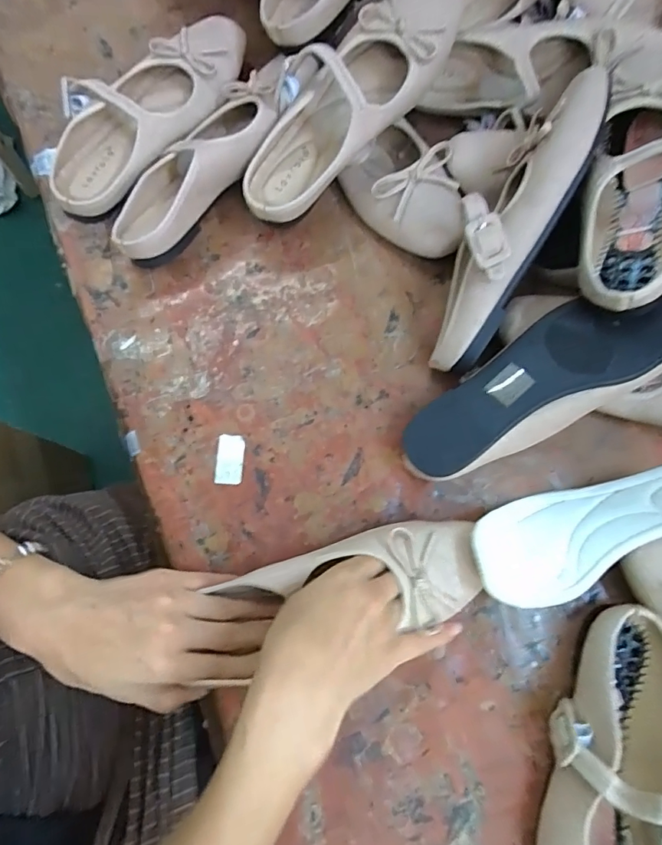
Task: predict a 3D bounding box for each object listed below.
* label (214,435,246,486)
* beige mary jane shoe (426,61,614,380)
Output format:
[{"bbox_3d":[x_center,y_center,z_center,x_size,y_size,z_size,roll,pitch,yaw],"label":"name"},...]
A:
[{"bbox_3d":[-0.084,0.031,0.396,0.022,0.004,0.040,3,76,0],"label":"label"},{"bbox_3d":[0.137,-0.155,0.376,0.064,0.071,0.241,27,100,6],"label":"beige mary jane shoe"}]

